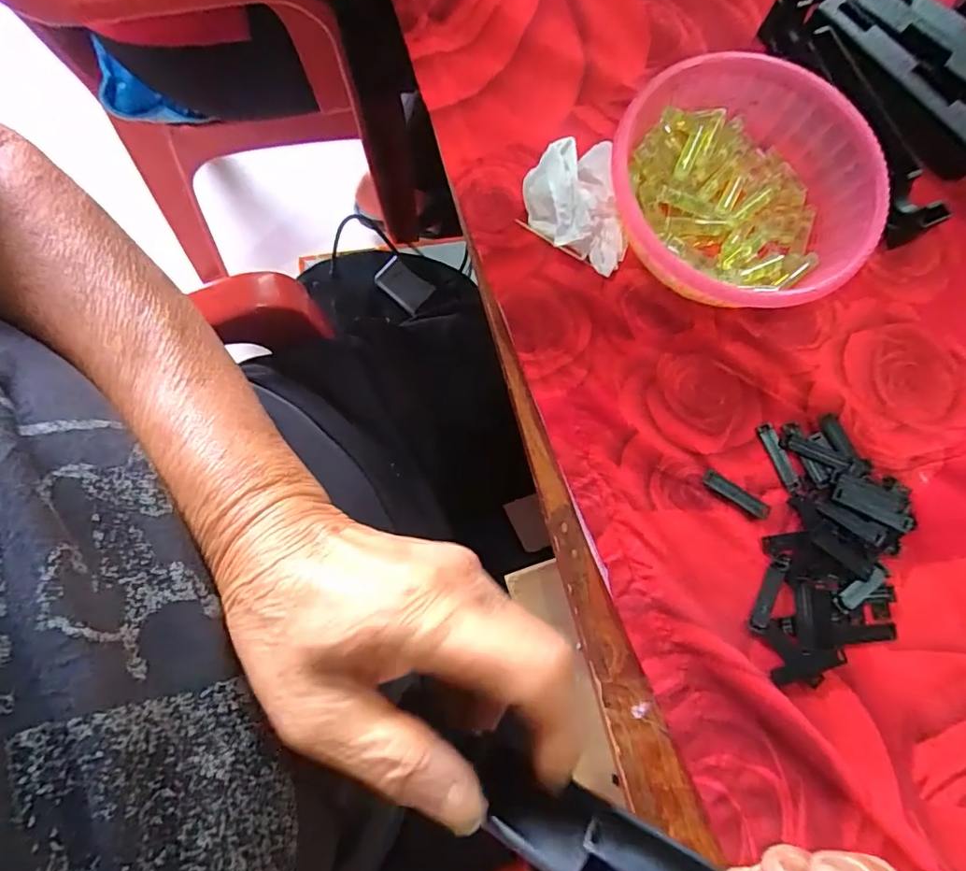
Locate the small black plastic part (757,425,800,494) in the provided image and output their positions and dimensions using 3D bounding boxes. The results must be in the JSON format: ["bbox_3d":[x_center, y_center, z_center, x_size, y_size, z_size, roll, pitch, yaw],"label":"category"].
[{"bbox_3d":[0.192,0.014,0.346,0.008,0.004,0.046,-21,80,-7],"label":"small black plastic part"}]

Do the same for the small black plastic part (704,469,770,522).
[{"bbox_3d":[0.160,0.038,0.339,0.045,0.004,0.011,34,79,4],"label":"small black plastic part"}]

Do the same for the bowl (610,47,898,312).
[{"bbox_3d":[0.168,-0.160,0.352,0.160,0.046,0.164,1,79,-3],"label":"bowl"}]

